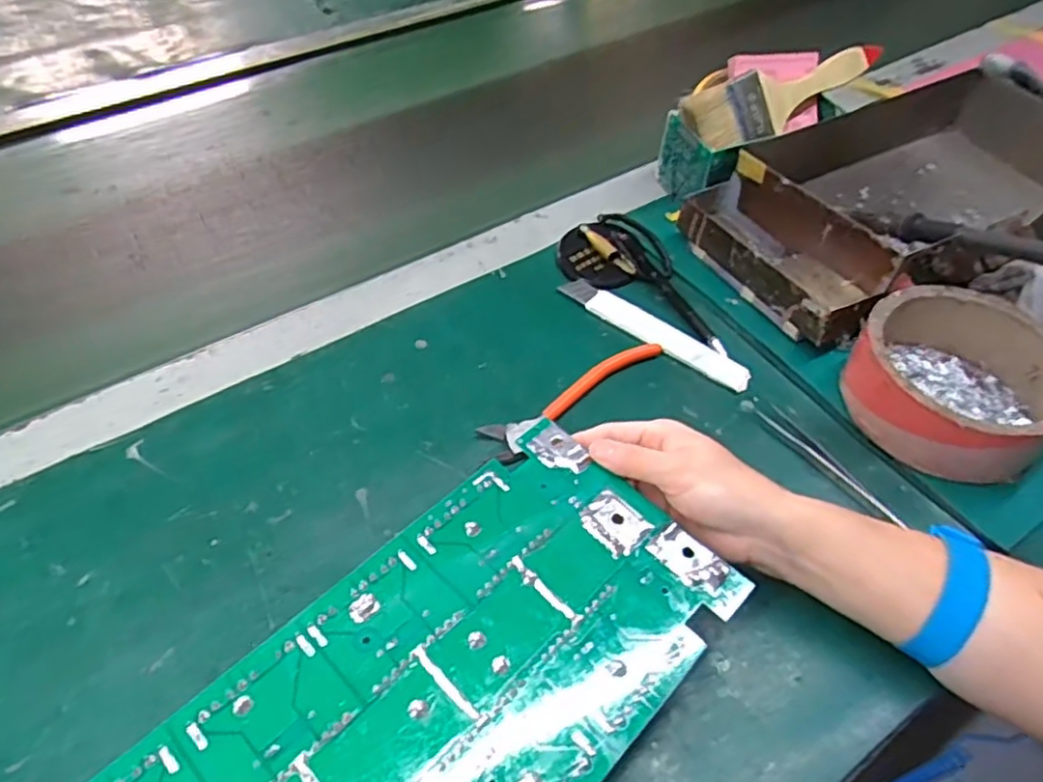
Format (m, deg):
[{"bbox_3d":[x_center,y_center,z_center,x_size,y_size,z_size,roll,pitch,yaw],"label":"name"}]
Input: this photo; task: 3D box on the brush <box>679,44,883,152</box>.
[{"bbox_3d":[0.223,-0.247,0.576,0.178,0.051,0.017,-19,15,-13],"label":"brush"}]

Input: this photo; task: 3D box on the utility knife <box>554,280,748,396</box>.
[{"bbox_3d":[0.096,-0.046,0.496,0.153,0.008,0.021,32,57,24],"label":"utility knife"}]

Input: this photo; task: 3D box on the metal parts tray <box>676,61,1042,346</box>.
[{"bbox_3d":[0.314,-0.165,0.564,0.346,0.067,0.195,-28,55,-21],"label":"metal parts tray"}]

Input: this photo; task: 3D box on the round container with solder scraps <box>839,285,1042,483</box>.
[{"bbox_3d":[0.278,-0.007,0.438,0.120,0.054,0.113,0,50,0],"label":"round container with solder scraps"}]

